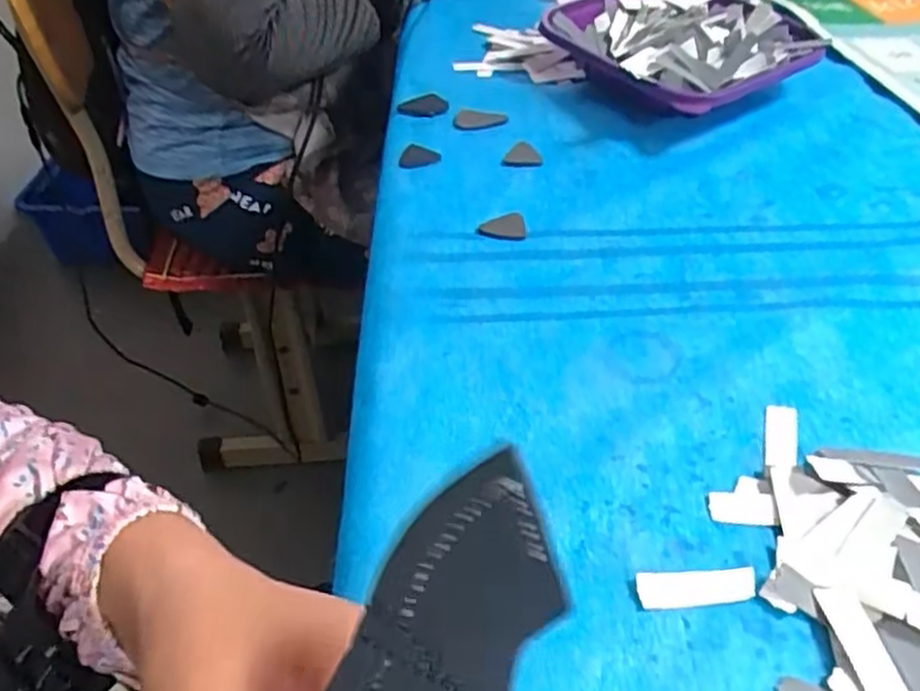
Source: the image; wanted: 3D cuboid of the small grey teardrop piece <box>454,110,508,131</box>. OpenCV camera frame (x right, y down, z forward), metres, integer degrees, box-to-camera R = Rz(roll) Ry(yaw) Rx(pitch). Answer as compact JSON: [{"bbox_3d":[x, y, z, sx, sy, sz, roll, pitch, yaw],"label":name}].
[{"bbox_3d":[0.014,-0.160,0.510,0.036,0.007,0.024,-3,45,-2],"label":"small grey teardrop piece"}]

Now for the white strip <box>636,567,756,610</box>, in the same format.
[{"bbox_3d":[0.092,0.094,0.281,0.046,0.004,0.014,-3,45,-2],"label":"white strip"}]

